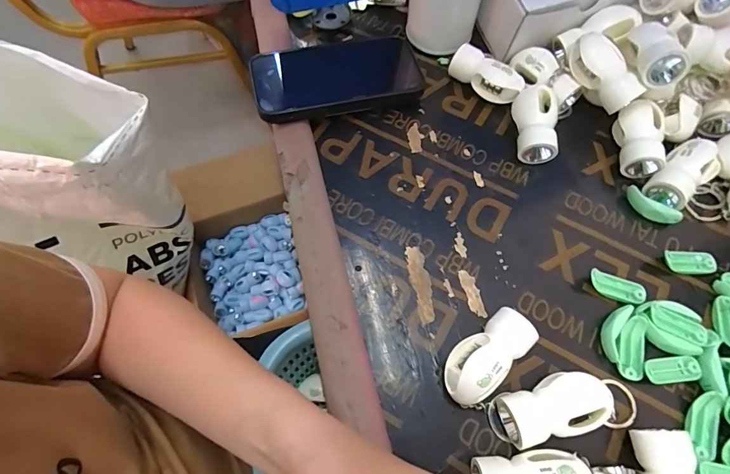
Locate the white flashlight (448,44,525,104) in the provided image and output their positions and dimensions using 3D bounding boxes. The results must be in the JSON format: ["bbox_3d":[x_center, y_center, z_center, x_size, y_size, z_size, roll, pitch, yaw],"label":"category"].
[{"bbox_3d":[0.107,-0.142,0.351,0.067,0.032,0.020,36,73,15],"label":"white flashlight"}]

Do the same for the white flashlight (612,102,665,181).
[{"bbox_3d":[0.224,-0.080,0.325,0.031,0.030,0.060,11,68,6],"label":"white flashlight"}]

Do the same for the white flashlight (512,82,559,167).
[{"bbox_3d":[0.142,-0.094,0.332,0.032,0.029,0.064,4,67,3],"label":"white flashlight"}]

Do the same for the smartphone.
[{"bbox_3d":[-0.024,-0.145,0.354,0.149,0.016,0.073,-12,65,-10],"label":"smartphone"}]

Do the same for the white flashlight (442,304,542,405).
[{"bbox_3d":[0.080,0.078,0.257,0.067,0.031,0.032,-40,72,-14],"label":"white flashlight"}]

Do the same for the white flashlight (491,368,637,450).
[{"bbox_3d":[0.127,0.105,0.246,0.092,0.026,0.036,-8,67,-2],"label":"white flashlight"}]

